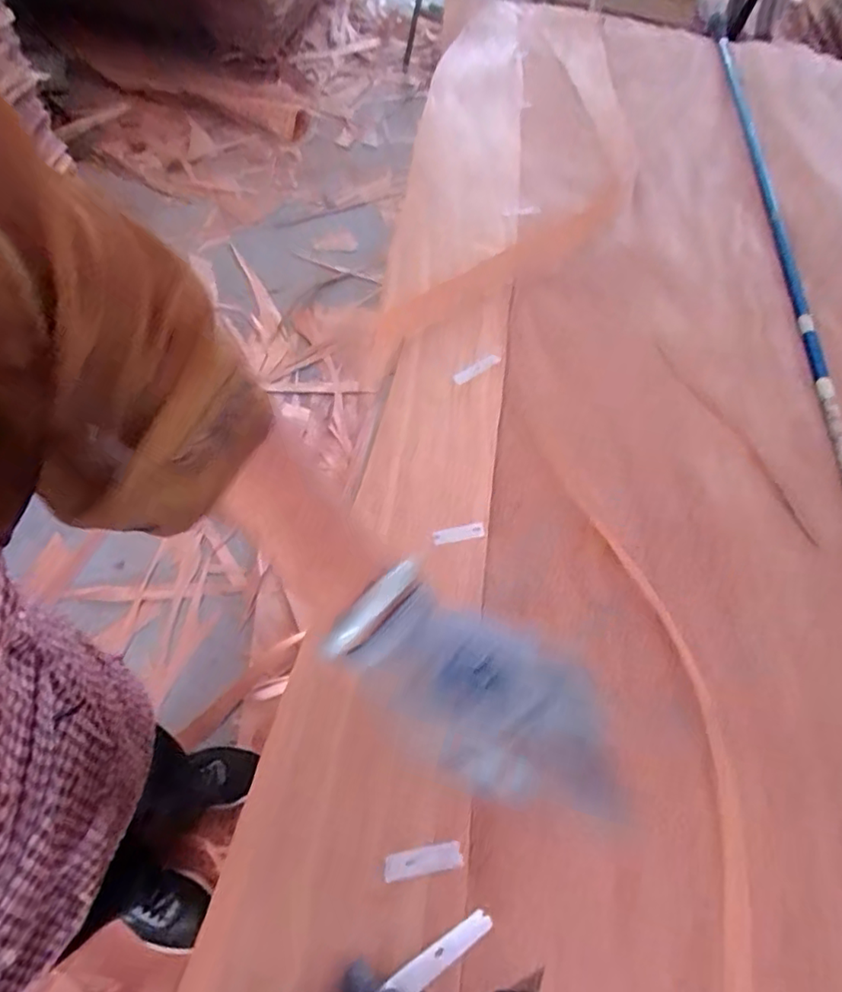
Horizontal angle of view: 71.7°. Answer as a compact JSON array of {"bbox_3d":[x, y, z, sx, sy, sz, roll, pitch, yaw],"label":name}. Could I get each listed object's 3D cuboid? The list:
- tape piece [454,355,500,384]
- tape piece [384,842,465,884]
[{"bbox_3d":[0.054,-0.125,0.569,0.048,0.004,0.012,-32,72,-5],"label":"tape piece"},{"bbox_3d":[0.001,0.217,0.347,0.046,0.004,0.013,-9,64,-7],"label":"tape piece"}]

